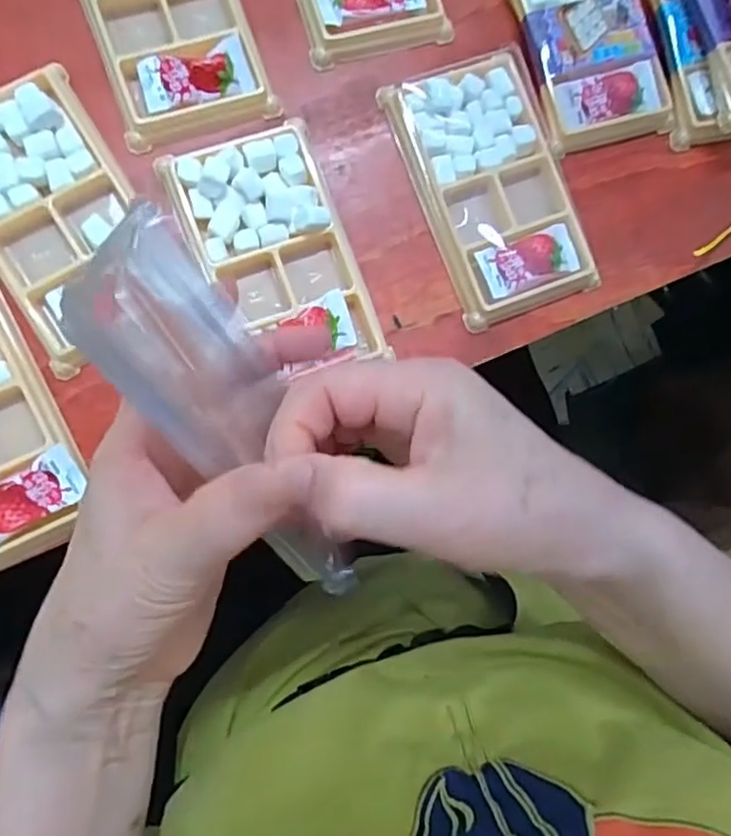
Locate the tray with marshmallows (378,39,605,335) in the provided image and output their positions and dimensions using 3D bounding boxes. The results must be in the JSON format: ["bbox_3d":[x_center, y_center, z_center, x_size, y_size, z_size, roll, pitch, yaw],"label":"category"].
[{"bbox_3d":[0.069,-0.125,0.341,0.079,0.013,0.136,-21,91,-9],"label":"tray with marshmallows"}]

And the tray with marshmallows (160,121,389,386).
[{"bbox_3d":[-0.042,-0.083,0.320,0.076,0.015,0.123,-22,92,-9],"label":"tray with marshmallows"}]

